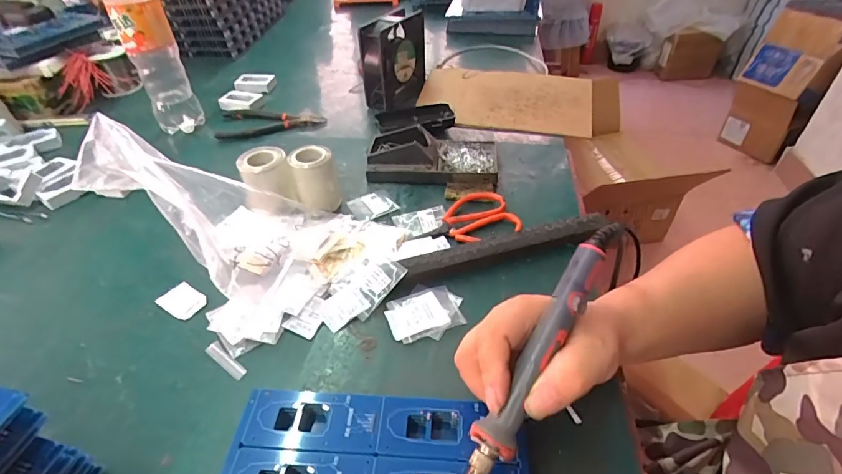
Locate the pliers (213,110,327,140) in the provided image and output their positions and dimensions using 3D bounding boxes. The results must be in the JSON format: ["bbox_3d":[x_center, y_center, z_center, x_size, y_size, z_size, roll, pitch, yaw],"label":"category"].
[{"bbox_3d":[-0.230,-0.168,0.654,0.165,0.014,0.079,4,43,6],"label":"pliers"}]

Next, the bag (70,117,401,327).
[{"bbox_3d":[-0.156,-0.022,0.400,0.272,0.127,0.172,1,43,3],"label":"bag"}]

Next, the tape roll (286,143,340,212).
[{"bbox_3d":[-0.120,-0.066,0.498,0.046,0.064,0.046,-1,43,1],"label":"tape roll"}]

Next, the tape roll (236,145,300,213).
[{"bbox_3d":[-0.168,-0.057,0.489,0.053,0.067,0.057,-13,44,-13],"label":"tape roll"}]

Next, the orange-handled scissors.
[{"bbox_3d":[0.045,-0.016,0.471,0.121,0.012,0.068,-15,44,-15],"label":"orange-handled scissors"}]

